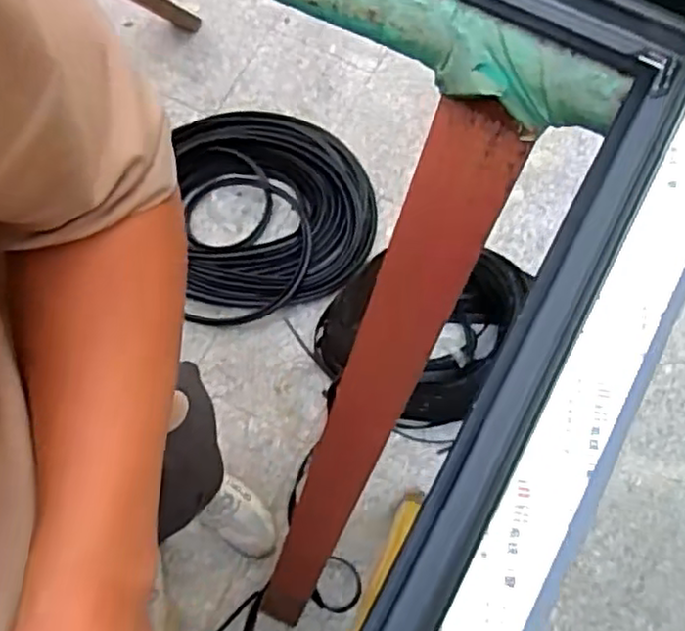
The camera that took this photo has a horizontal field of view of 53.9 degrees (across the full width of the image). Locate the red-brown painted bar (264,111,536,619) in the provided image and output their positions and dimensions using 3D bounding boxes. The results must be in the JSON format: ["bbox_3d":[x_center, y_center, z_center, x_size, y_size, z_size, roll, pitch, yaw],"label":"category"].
[{"bbox_3d":[-0.003,0.211,0.935,0.080,1.164,0.029,24,48,6],"label":"red-brown painted bar"}]

